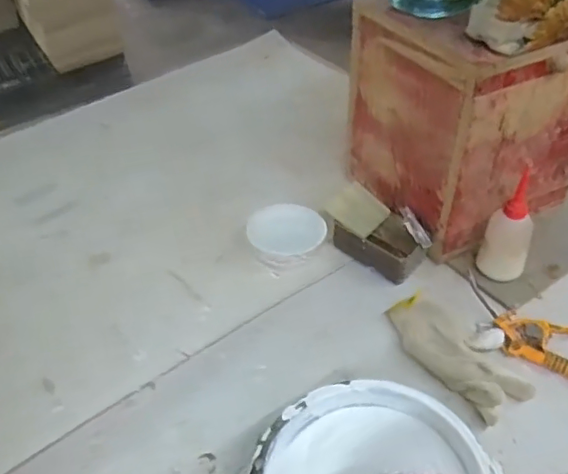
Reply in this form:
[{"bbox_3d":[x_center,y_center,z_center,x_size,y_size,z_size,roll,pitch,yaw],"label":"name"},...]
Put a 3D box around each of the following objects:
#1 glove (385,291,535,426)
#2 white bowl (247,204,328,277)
[{"bbox_3d":[0.208,0.136,0.701,0.082,0.044,0.193,-29,48,-23],"label":"glove"},{"bbox_3d":[0.005,0.000,0.841,0.110,0.053,0.095,-26,46,-20],"label":"white bowl"}]

